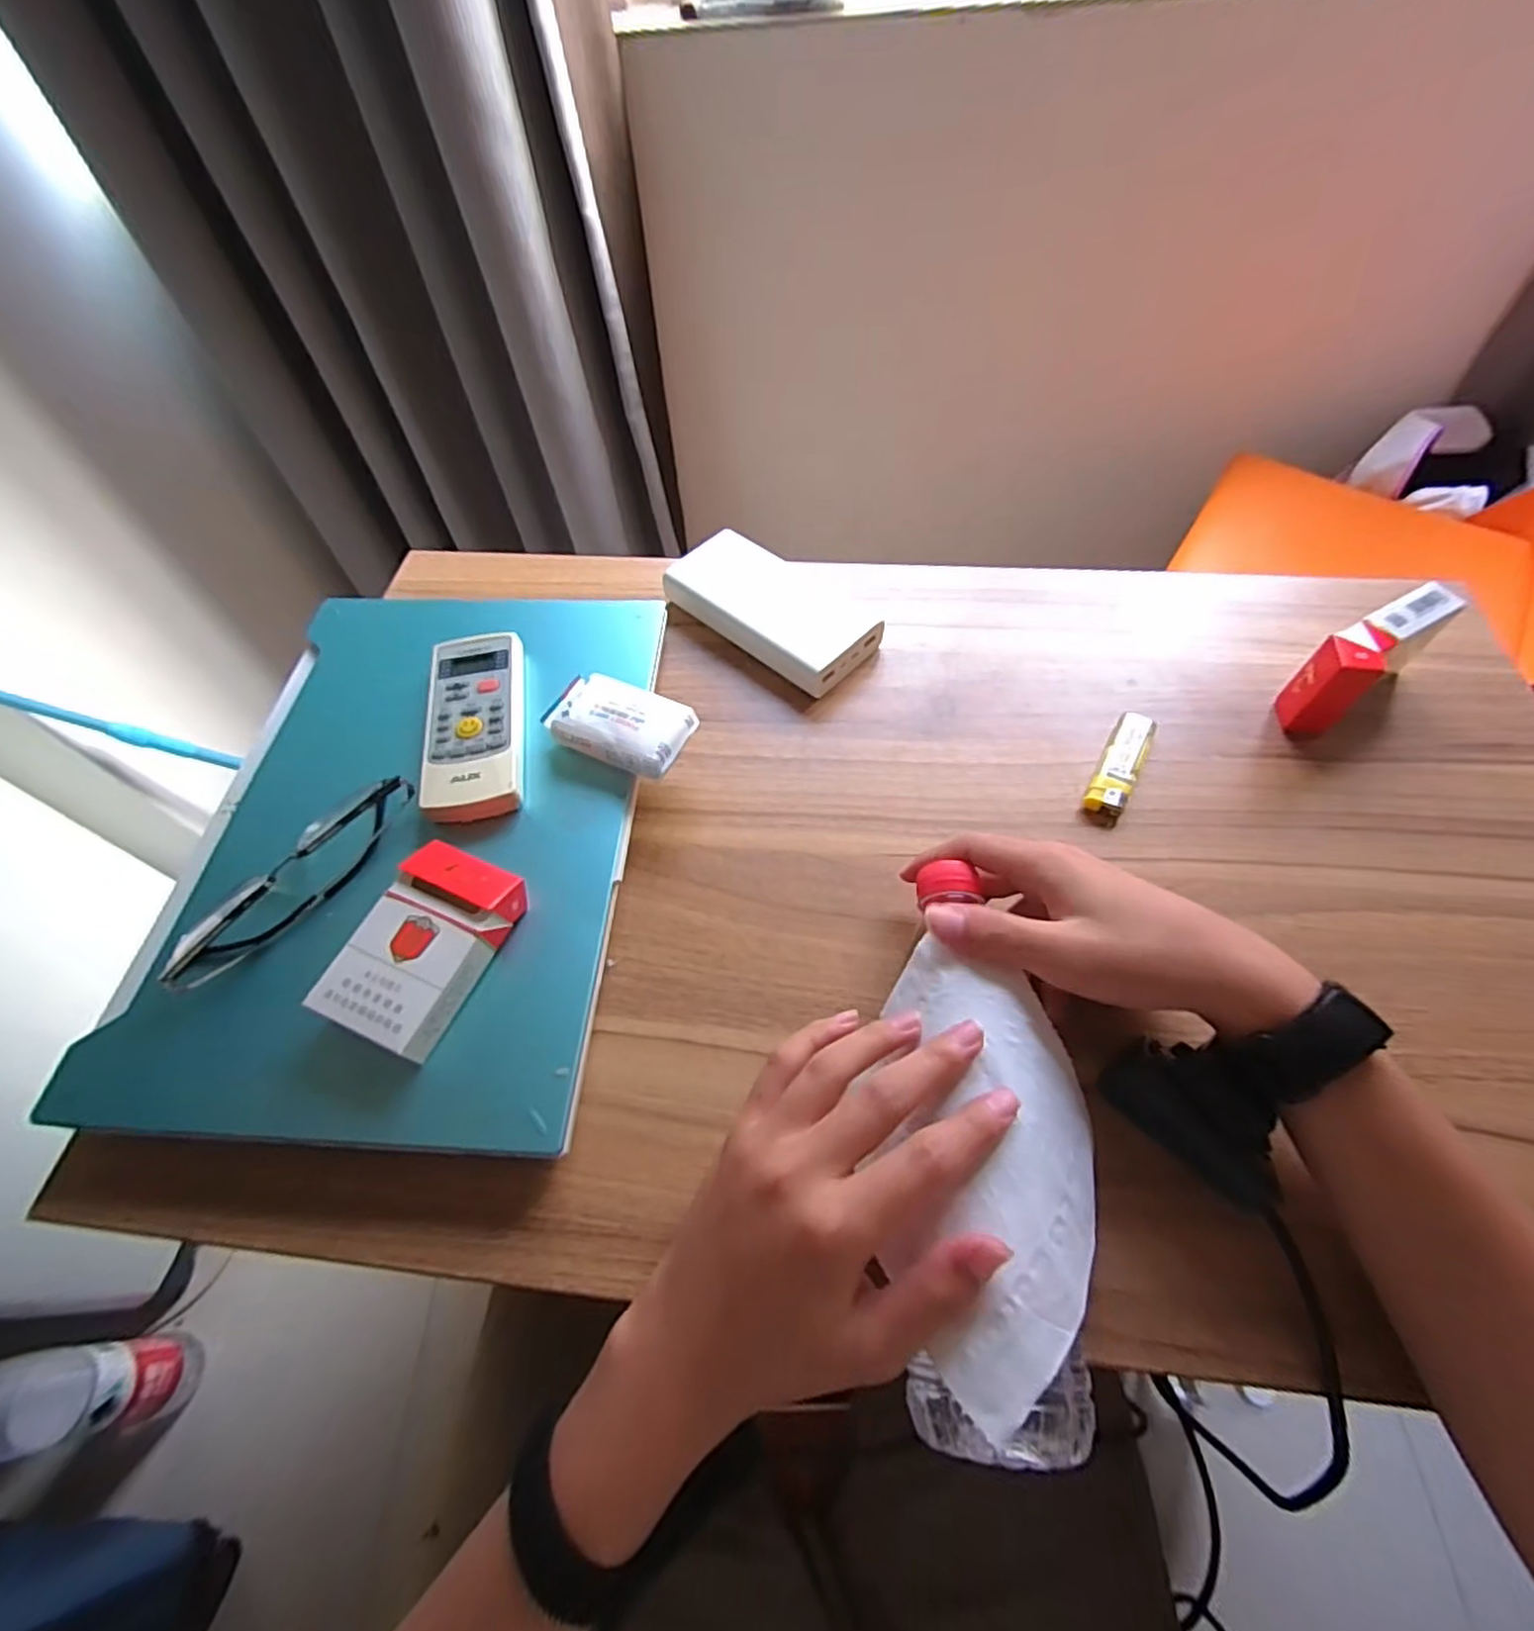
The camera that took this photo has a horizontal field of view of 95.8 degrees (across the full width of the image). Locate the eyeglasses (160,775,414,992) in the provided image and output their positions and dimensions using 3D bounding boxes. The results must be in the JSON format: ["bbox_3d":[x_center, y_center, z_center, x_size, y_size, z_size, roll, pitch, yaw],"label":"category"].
[{"bbox_3d":[-0.251,0.034,0.374,0.036,0.038,0.144,34,66,22],"label":"eyeglasses"}]

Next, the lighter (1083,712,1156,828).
[{"bbox_3d":[0.214,-0.029,0.421,0.022,0.013,0.081,27,63,18],"label":"lighter"}]

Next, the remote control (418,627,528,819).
[{"bbox_3d":[-0.178,-0.057,0.423,0.055,0.016,0.134,-10,58,-3],"label":"remote control"}]

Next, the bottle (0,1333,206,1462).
[{"bbox_3d":[-0.777,0.643,0.765,0.106,0.310,0.090,-8,58,-2],"label":"bottle"}]

